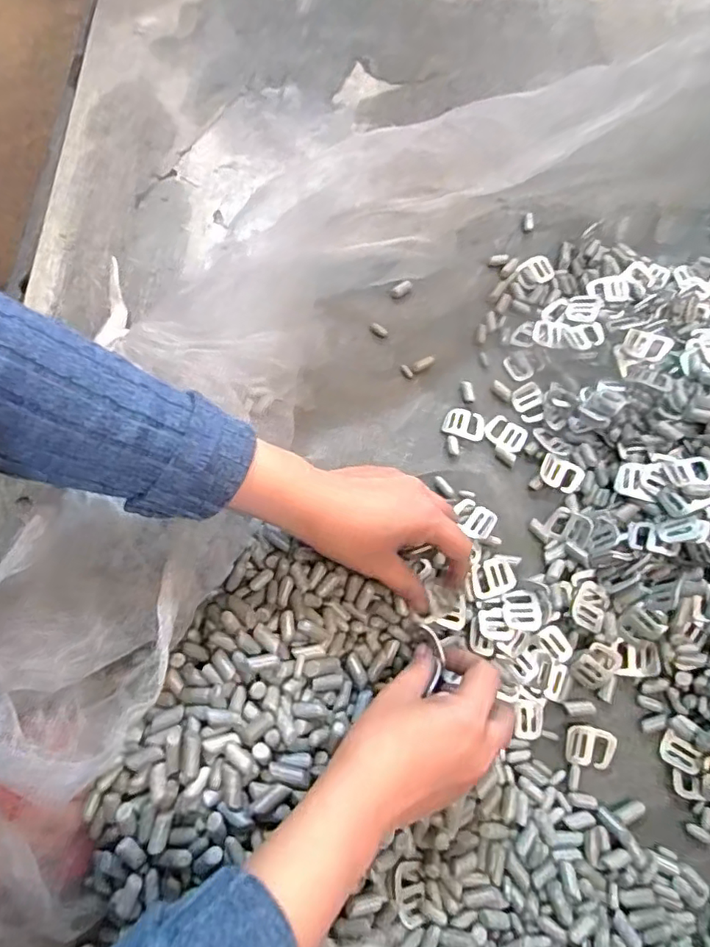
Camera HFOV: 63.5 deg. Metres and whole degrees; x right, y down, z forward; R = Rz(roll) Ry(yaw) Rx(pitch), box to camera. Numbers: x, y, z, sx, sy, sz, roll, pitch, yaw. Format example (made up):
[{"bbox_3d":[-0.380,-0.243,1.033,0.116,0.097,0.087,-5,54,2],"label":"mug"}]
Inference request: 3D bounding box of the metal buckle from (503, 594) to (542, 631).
[{"bbox_3d":[0.120,0.099,0.410,0.025,0.005,0.029,-1,41,5],"label":"metal buckle"}]

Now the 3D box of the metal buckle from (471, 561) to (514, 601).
[{"bbox_3d":[0.102,0.078,0.423,0.031,0.004,0.025,-14,76,-8],"label":"metal buckle"}]

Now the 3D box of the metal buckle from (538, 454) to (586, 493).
[{"bbox_3d":[0.163,0.001,0.453,0.032,0.007,0.024,31,73,8],"label":"metal buckle"}]

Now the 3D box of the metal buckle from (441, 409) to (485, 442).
[{"bbox_3d":[0.091,-0.041,0.474,0.033,0.004,0.026,19,72,4],"label":"metal buckle"}]

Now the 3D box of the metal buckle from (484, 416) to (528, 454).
[{"bbox_3d":[0.125,-0.033,0.473,0.033,0.004,0.027,32,74,9],"label":"metal buckle"}]

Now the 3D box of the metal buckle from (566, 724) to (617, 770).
[{"bbox_3d":[0.162,0.188,0.394,0.031,0.007,0.026,11,72,2],"label":"metal buckle"}]

